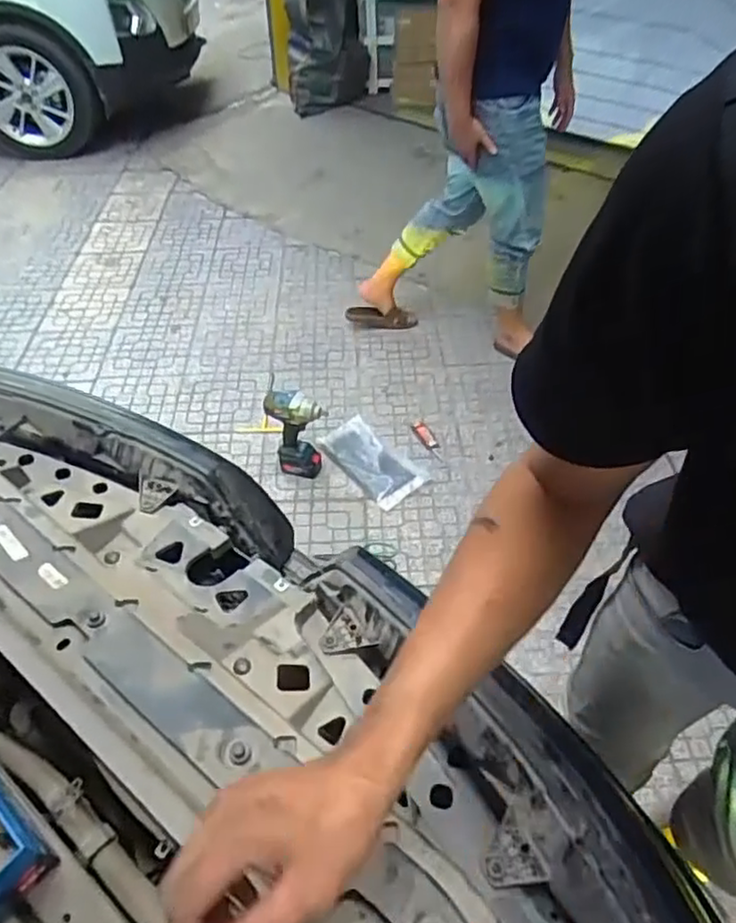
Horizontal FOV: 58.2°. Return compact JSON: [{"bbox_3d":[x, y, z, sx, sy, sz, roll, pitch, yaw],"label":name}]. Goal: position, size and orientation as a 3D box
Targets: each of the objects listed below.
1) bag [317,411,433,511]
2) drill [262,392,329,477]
[{"bbox_3d":[0.005,-0.005,1.935,0.174,0.020,0.350,-28,50,-26],"label":"bag"},{"bbox_3d":[-0.192,-0.090,1.858,0.148,0.275,0.107,9,45,10],"label":"drill"}]

